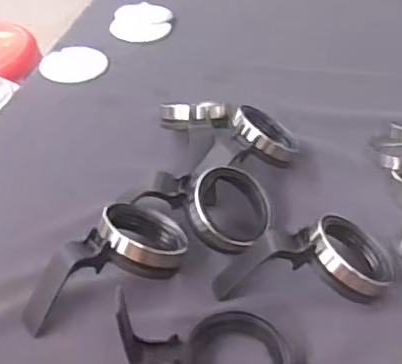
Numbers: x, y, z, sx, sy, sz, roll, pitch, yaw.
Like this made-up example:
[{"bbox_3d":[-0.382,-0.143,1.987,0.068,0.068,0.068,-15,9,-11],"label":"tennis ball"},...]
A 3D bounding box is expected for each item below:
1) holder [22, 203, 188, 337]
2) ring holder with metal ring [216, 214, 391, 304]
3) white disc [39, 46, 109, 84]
[{"bbox_3d":[-0.075,0.056,0.459,0.130,0.048,0.051,-22,46,-27],"label":"holder"},{"bbox_3d":[0.080,0.055,0.461,0.136,0.044,0.060,1,41,0],"label":"ring holder with metal ring"},{"bbox_3d":[-0.151,-0.142,0.729,0.077,0.010,0.077,2,40,-1],"label":"white disc"}]

